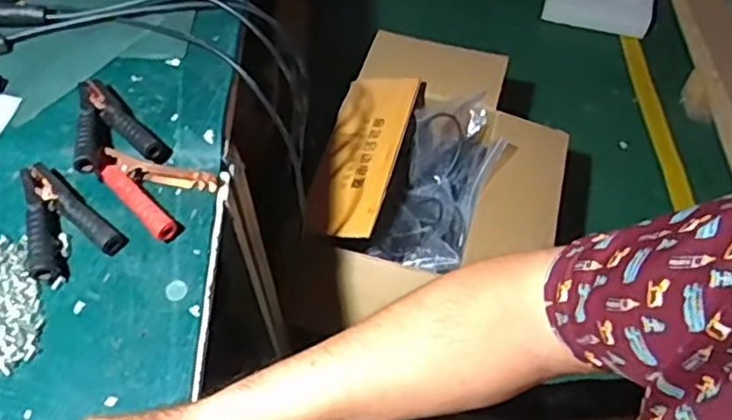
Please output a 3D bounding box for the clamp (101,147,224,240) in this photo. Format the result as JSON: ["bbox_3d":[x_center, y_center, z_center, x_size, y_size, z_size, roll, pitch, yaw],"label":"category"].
[{"bbox_3d":[-0.228,-0.026,0.718,0.119,0.030,0.093,26,59,16],"label":"clamp"}]

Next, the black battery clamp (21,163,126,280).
[{"bbox_3d":[-0.310,0.003,0.693,0.085,0.028,0.131,-26,60,-18],"label":"black battery clamp"}]

